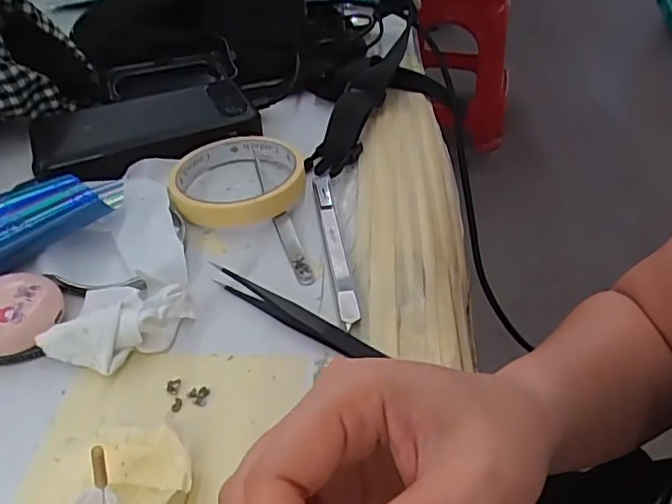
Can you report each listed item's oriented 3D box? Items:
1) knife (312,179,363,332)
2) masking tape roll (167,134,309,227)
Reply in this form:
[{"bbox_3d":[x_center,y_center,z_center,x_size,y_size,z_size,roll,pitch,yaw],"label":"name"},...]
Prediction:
[{"bbox_3d":[-0.001,-0.006,0.351,0.010,0.006,0.133,-5,43,-6],"label":"knife"},{"bbox_3d":[-0.065,-0.051,0.390,0.087,0.020,0.086,0,43,0],"label":"masking tape roll"}]

